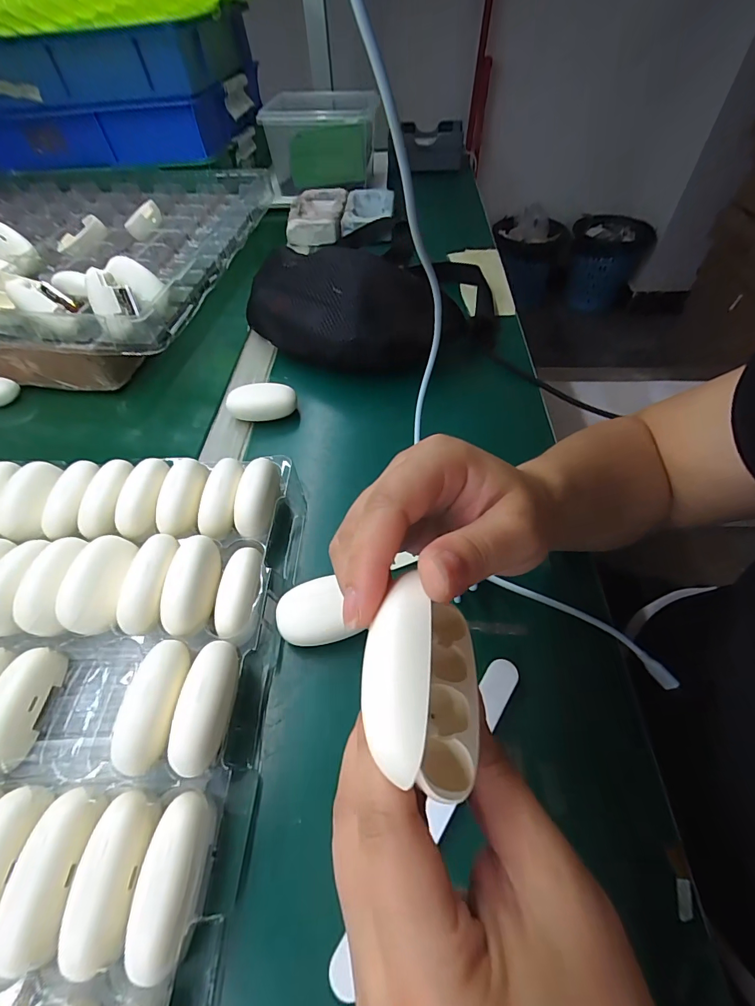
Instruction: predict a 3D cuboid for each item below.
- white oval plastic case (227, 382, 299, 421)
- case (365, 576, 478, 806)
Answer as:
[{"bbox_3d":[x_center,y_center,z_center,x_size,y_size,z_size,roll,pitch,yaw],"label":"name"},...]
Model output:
[{"bbox_3d":[-0.117,-0.101,0.425,0.066,0.030,0.032,-5,52,-2],"label":"white oval plastic case"},{"bbox_3d":[0.015,0.056,0.133,0.036,0.034,0.059,7,53,8],"label":"case"}]

